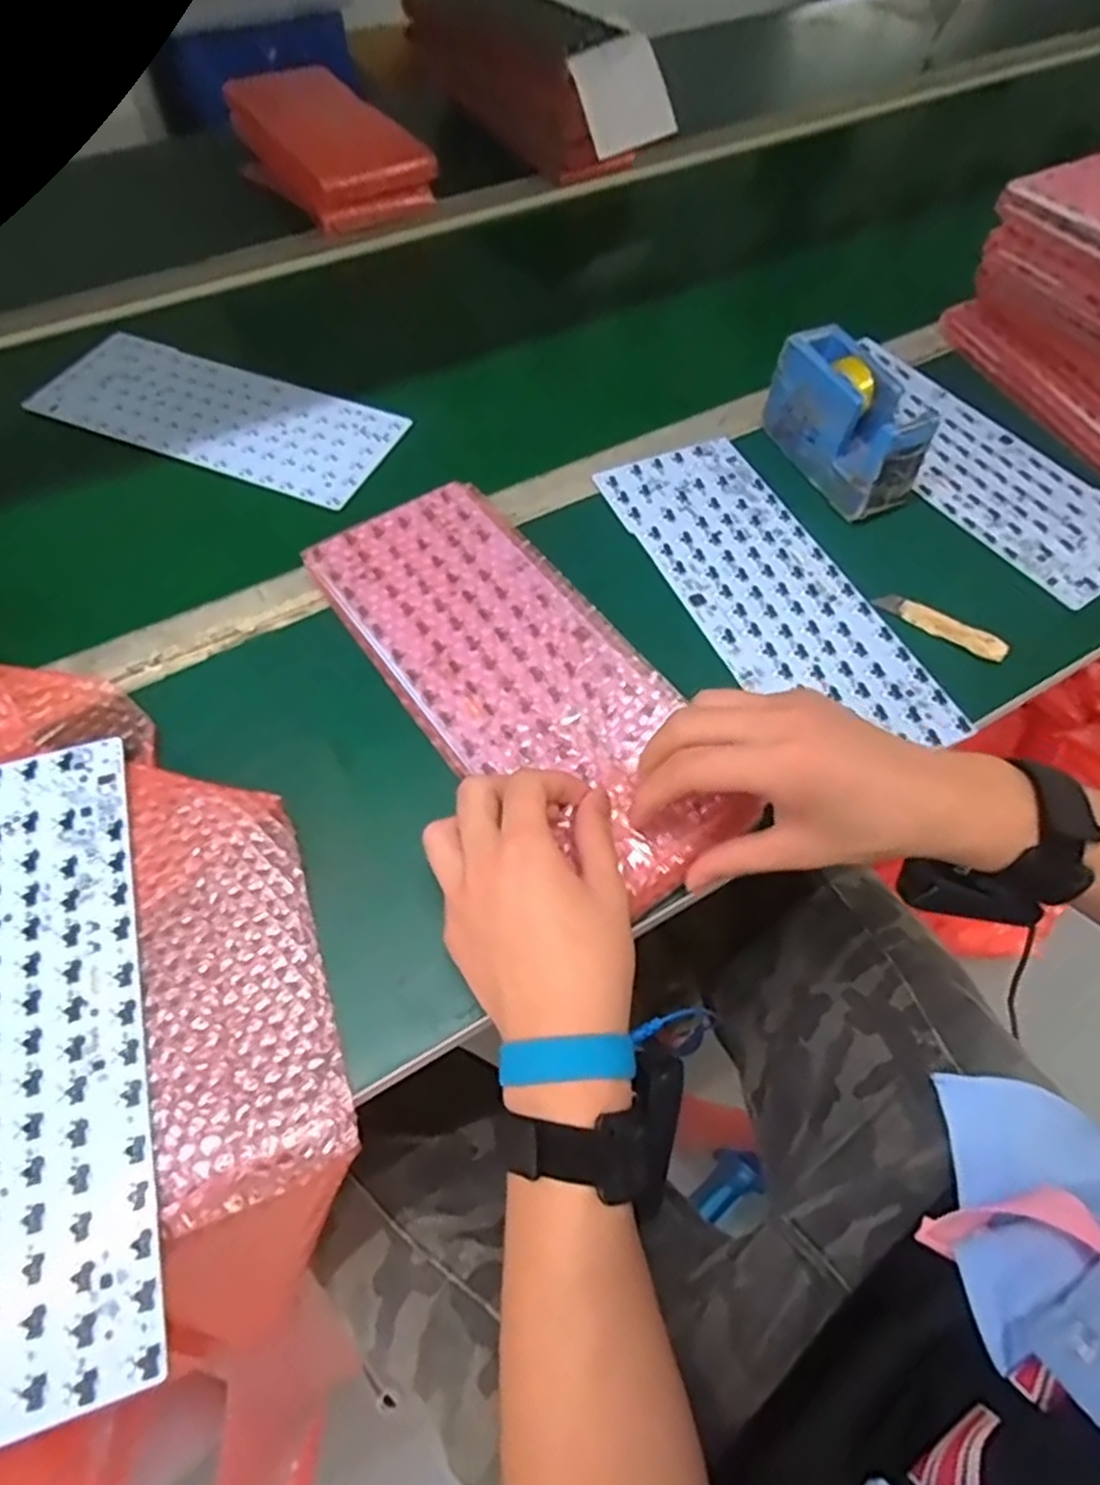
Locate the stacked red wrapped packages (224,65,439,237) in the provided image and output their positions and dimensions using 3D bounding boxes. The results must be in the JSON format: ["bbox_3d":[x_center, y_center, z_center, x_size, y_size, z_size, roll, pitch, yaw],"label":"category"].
[{"bbox_3d":[-0.252,-0.659,0.833,0.145,0.073,0.275,-32,64,-18],"label":"stacked red wrapped packages"}]

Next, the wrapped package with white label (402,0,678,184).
[{"bbox_3d":[-0.018,-0.755,0.833,0.330,0.128,0.103,40,66,21],"label":"wrapped package with white label"}]

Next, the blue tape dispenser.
[{"bbox_3d":[0.224,-0.243,0.569,0.046,0.077,0.134,-23,62,-14],"label":"blue tape dispenser"}]

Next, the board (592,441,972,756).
[{"bbox_3d":[0.153,-0.112,0.536,0.118,0.008,0.300,-21,61,-13],"label":"board"}]

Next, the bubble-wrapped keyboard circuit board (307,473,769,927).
[{"bbox_3d":[-0.018,-0.044,0.470,0.133,0.026,0.319,-35,66,-20],"label":"bubble-wrapped keyboard circuit board"}]

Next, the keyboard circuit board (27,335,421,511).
[{"bbox_3d":[-0.285,-0.279,0.635,0.309,0.006,0.117,22,62,11],"label":"keyboard circuit board"}]

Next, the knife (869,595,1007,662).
[{"bbox_3d":[0.273,-0.082,0.519,0.090,0.008,0.018,27,63,15],"label":"knife"}]

